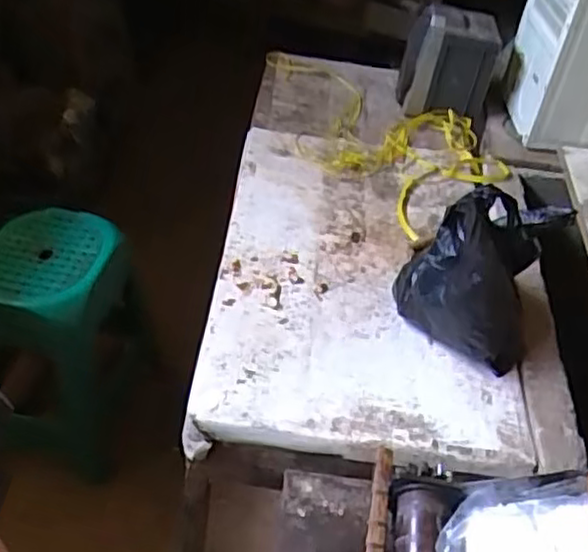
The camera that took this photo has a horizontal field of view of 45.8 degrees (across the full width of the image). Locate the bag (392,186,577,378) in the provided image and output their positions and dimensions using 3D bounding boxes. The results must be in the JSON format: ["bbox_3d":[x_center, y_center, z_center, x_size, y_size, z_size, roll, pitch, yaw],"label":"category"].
[{"bbox_3d":[0.302,-0.004,1.142,0.234,0.277,0.181,12,42,5],"label":"bag"}]

